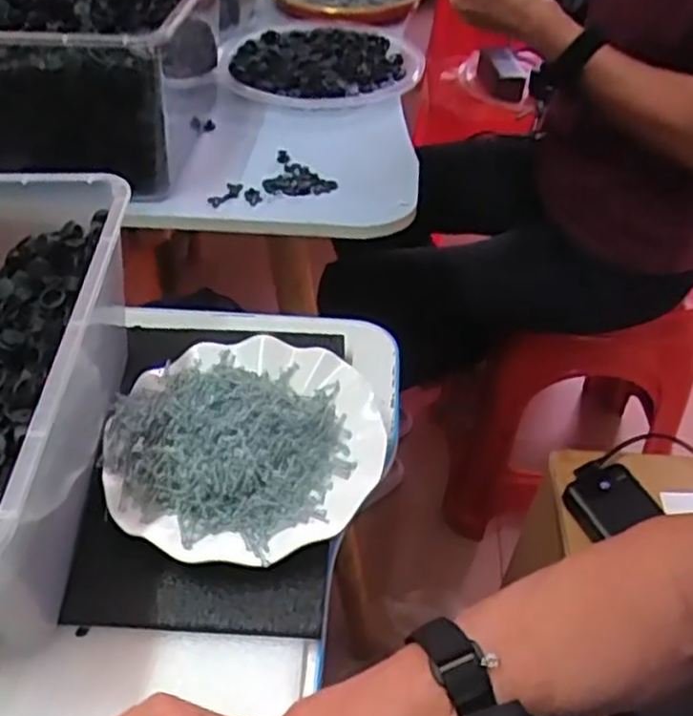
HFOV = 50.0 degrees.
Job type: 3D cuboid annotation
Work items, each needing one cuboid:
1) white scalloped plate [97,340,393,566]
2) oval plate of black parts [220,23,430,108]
[{"bbox_3d":[-0.067,0.059,0.507,0.176,0.039,0.175,1,46,-1],"label":"white scalloped plate"},{"bbox_3d":[-0.029,-0.345,0.861,0.221,0.026,0.255,-1,46,-3],"label":"oval plate of black parts"}]

